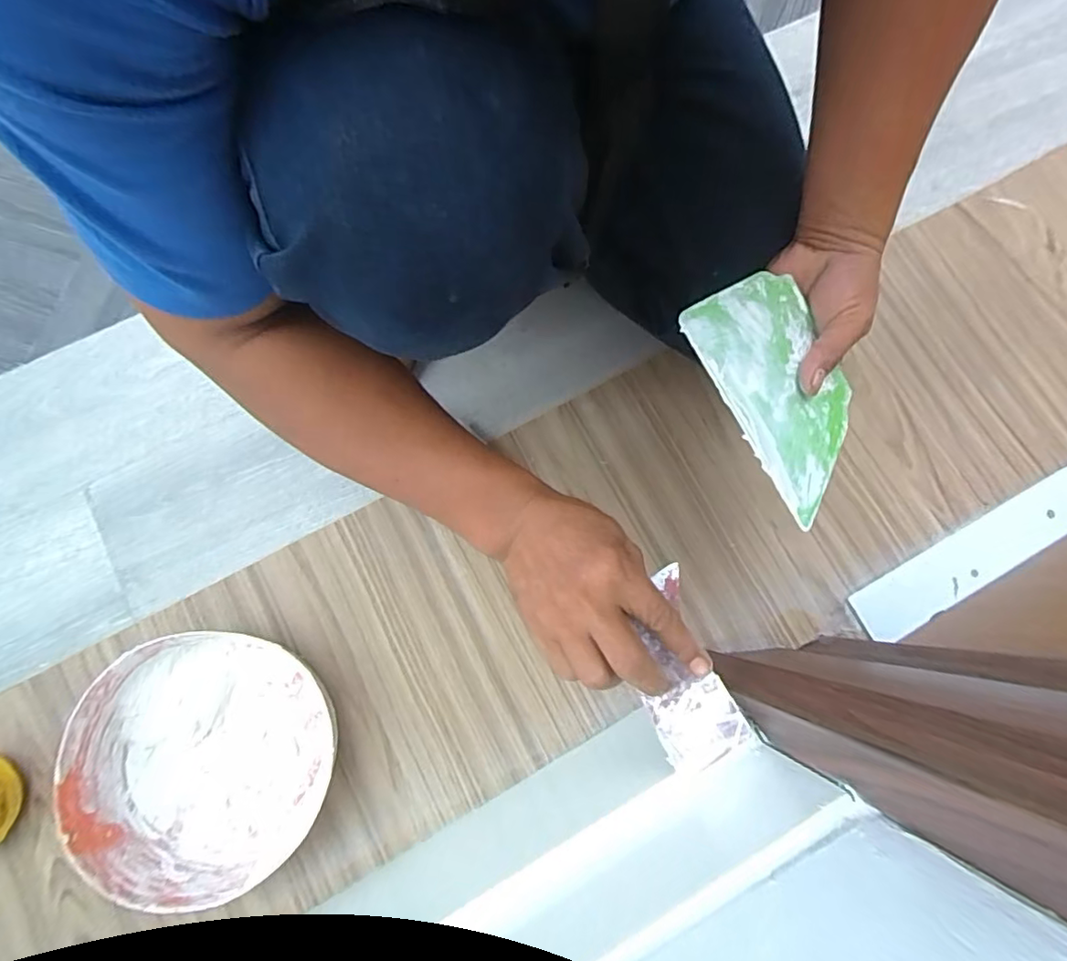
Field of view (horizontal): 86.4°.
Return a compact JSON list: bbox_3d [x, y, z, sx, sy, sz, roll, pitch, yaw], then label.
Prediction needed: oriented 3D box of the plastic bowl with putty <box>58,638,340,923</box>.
[{"bbox_3d":[-0.281,0.244,0.486,0.197,0.067,0.202,0,78,-1],"label":"plastic bowl with putty"}]

